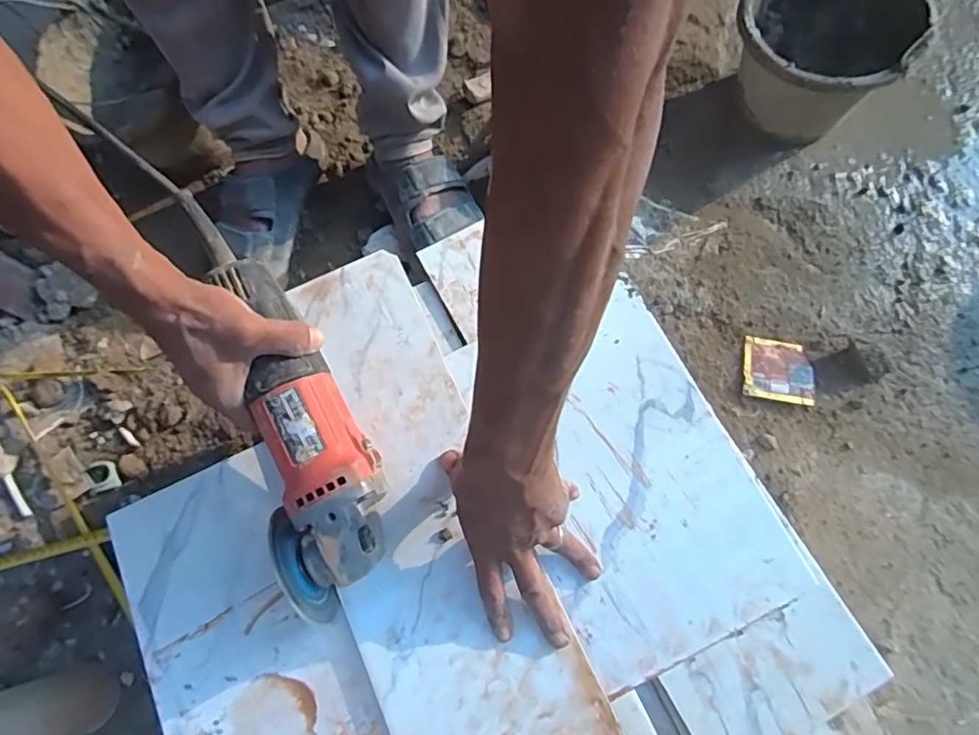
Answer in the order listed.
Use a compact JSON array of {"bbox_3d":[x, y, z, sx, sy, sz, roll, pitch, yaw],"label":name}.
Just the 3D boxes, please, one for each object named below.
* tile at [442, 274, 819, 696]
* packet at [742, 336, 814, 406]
[{"bbox_3d":[0.109,0.082,0.468,0.183,0.012,0.283,-25,73,-4],"label":"tile"},{"bbox_3d":[0.371,0.003,0.732,0.085,0.013,0.082,11,72,3],"label":"packet"}]

